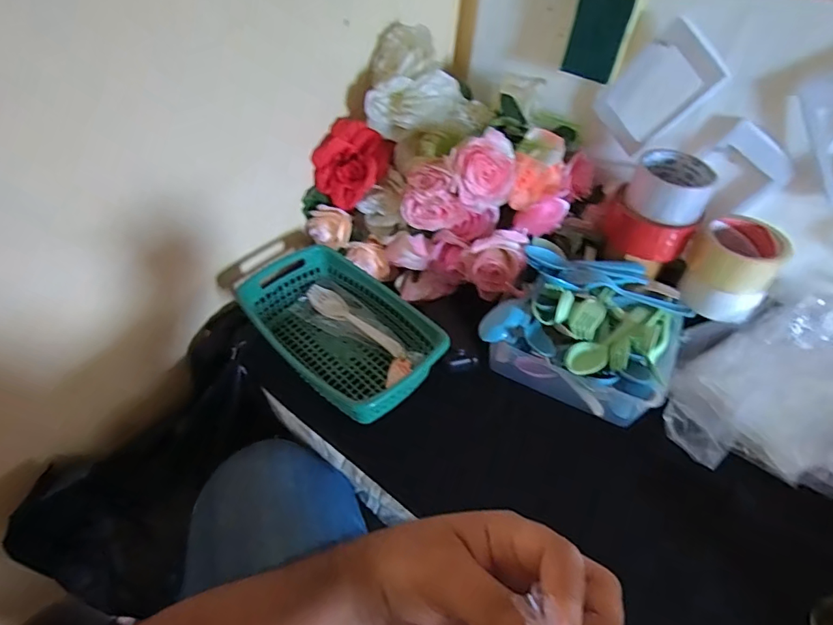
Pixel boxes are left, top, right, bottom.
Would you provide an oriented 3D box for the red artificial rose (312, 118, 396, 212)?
[{"bbox_3d":[-0.085,-0.204,0.652,0.089,0.119,0.060,39,5,-7],"label":"red artificial rose"}]

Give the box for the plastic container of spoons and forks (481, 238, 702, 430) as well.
[{"bbox_3d":[0.207,0.012,0.586,0.198,0.107,0.192,25,49,19],"label":"plastic container of spoons and forks"}]

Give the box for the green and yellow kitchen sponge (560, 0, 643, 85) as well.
[{"bbox_3d":[0.225,-0.344,0.595,0.065,0.097,0.034,34,52,25],"label":"green and yellow kitchen sponge"}]

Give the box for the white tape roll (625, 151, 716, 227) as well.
[{"bbox_3d":[0.306,-0.150,0.584,0.087,0.049,0.083,2,46,-2],"label":"white tape roll"}]

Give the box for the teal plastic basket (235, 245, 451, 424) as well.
[{"bbox_3d":[-0.089,0.023,0.588,0.239,0.069,0.142,36,53,27],"label":"teal plastic basket"}]

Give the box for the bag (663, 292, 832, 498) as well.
[{"bbox_3d":[0.407,0.070,0.544,0.186,0.078,0.283,28,50,21],"label":"bag"}]

